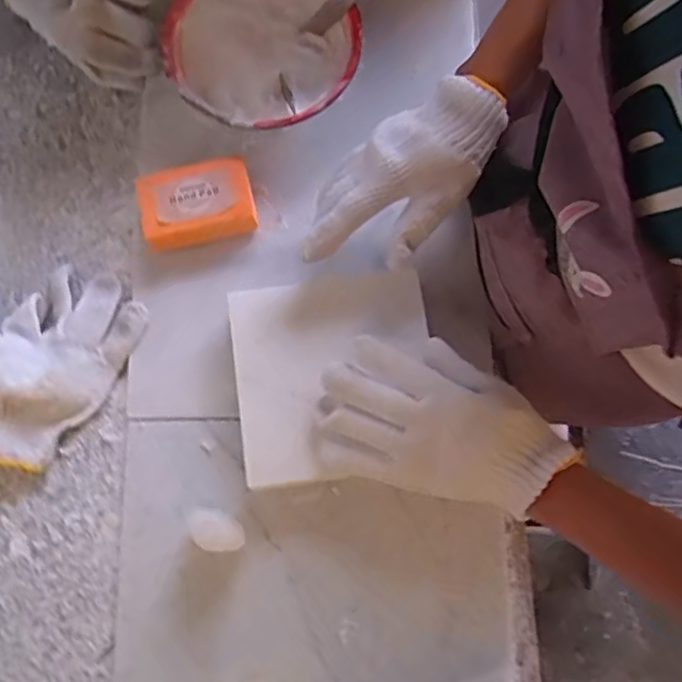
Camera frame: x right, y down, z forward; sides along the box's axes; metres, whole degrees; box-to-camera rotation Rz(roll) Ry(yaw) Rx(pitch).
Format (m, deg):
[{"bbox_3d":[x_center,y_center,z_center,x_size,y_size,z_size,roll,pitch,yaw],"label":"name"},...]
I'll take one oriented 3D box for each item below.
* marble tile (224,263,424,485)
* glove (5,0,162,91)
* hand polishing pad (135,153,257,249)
[{"bbox_3d":[-0.005,0.025,0.497,0.149,0.013,0.150,-8,79,-2],"label":"marble tile"},{"bbox_3d":[-0.234,-0.285,0.582,0.137,0.065,0.096,5,79,1],"label":"glove"},{"bbox_3d":[-0.121,-0.117,0.551,0.092,0.028,0.064,-11,80,-3],"label":"hand polishing pad"}]

